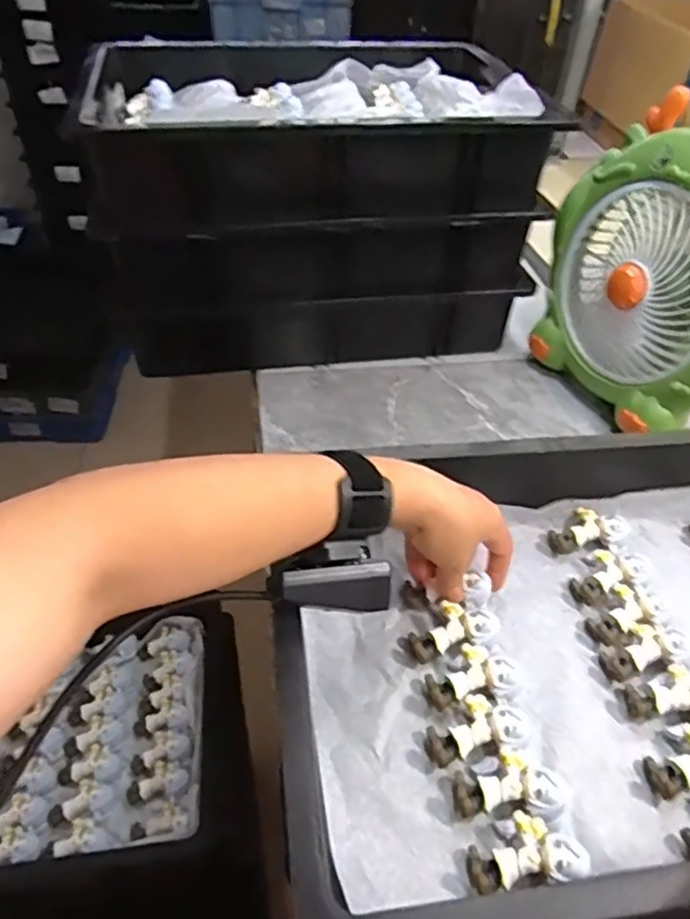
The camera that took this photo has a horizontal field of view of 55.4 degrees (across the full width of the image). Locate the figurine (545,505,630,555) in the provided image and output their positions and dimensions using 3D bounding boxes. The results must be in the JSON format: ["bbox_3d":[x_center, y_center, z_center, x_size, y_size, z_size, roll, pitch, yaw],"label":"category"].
[{"bbox_3d":[0.201,0.058,0.549,0.061,0.023,0.035,-7,43,-10],"label":"figurine"}]

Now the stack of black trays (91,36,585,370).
[{"bbox_3d":[-0.044,-0.317,0.795,0.442,0.271,0.426,-5,43,-8],"label":"stack of black trays"}]

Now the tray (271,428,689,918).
[{"bbox_3d":[0.177,0.116,0.450,0.453,0.095,0.324,-6,43,-8],"label":"tray"}]

